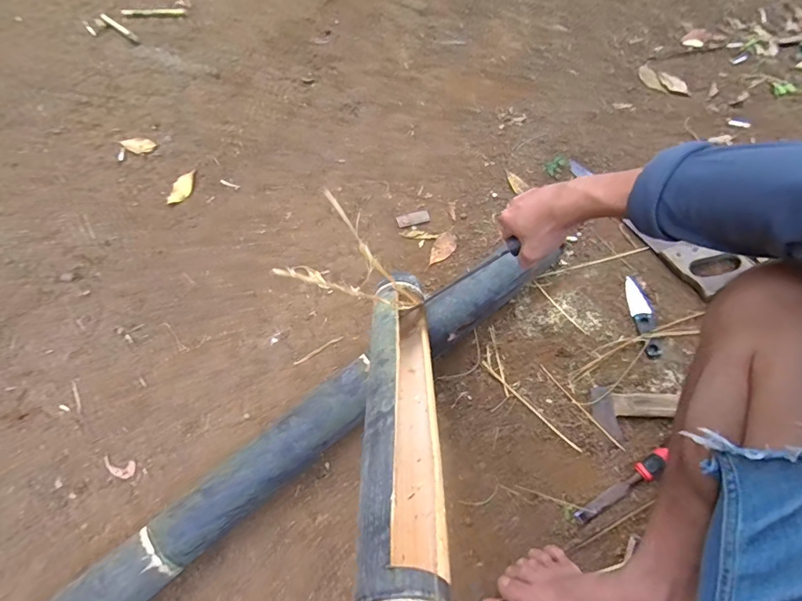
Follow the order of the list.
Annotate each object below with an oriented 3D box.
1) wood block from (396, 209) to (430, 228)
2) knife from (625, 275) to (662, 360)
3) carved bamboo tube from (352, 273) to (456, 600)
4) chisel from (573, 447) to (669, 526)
[{"bbox_3d":[0.024,-0.166,0.902,0.064,0.009,0.027,-15,65,-6],"label":"wood block"},{"bbox_3d":[0.417,0.027,0.769,0.030,0.012,0.151,-3,65,-1],"label":"knife"},{"bbox_3d":[0.003,0.127,0.509,0.076,0.085,0.467,1,32,1],"label":"carved bamboo tube"},{"bbox_3d":[0.326,0.273,0.652,0.183,0.031,0.028,-30,68,-13],"label":"chisel"}]

